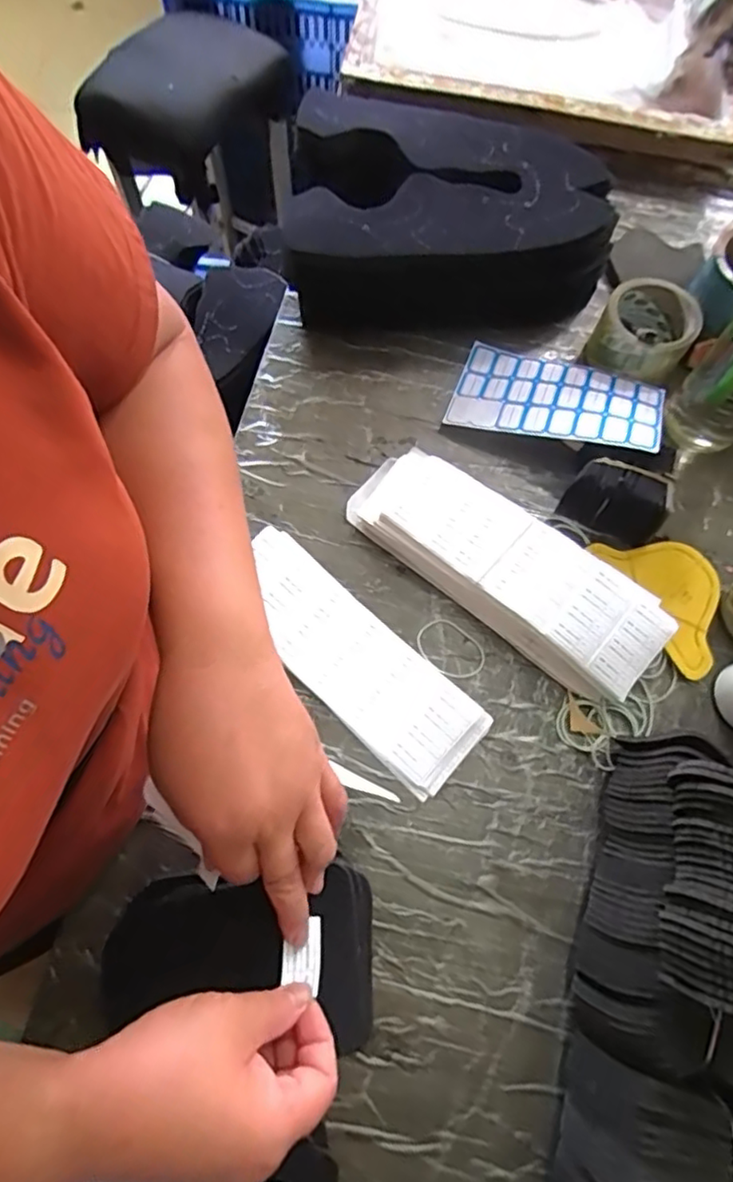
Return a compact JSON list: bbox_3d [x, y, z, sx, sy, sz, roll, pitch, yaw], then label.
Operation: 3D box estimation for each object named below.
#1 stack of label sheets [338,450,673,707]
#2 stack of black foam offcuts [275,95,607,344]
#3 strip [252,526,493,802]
[{"bbox_3d":[0.119,-0.028,0.549,0.293,0.041,0.095,38,73,12],"label":"stack of label sheets"},{"bbox_3d":[0.086,-0.383,0.654,0.310,0.114,0.226,4,69,0],"label":"stack of black foam offcuts"},{"bbox_3d":[-0.017,0.055,0.537,0.259,0.014,0.088,42,74,13],"label":"strip"}]

